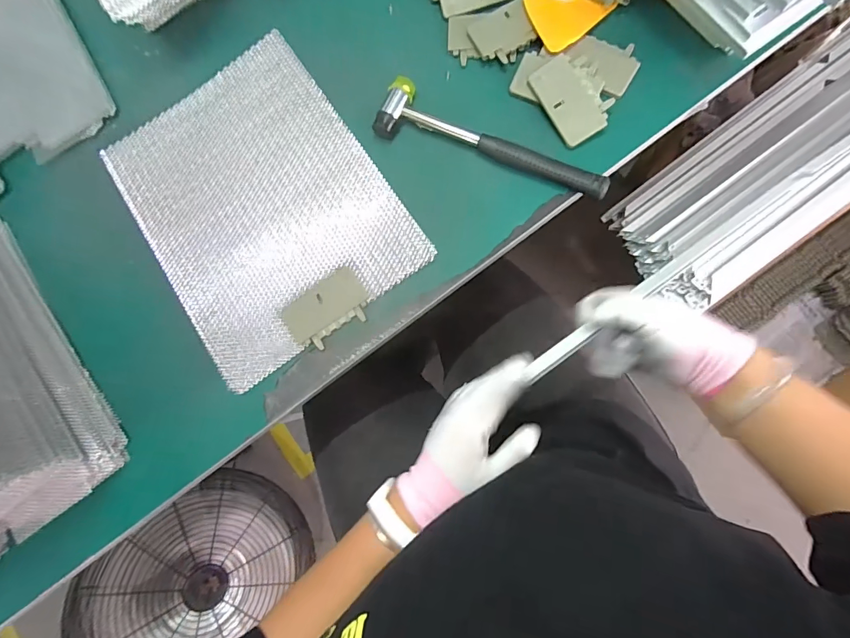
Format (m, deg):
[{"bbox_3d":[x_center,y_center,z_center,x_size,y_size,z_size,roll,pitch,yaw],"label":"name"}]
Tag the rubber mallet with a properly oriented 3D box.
[{"bbox_3d":[0.069,-0.182,0.433,0.239,0.025,0.057,21,82,5],"label":"rubber mallet"}]

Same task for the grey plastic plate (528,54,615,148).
[{"bbox_3d":[0.147,-0.220,0.426,0.057,0.009,0.084,-30,88,12],"label":"grey plastic plate"}]

